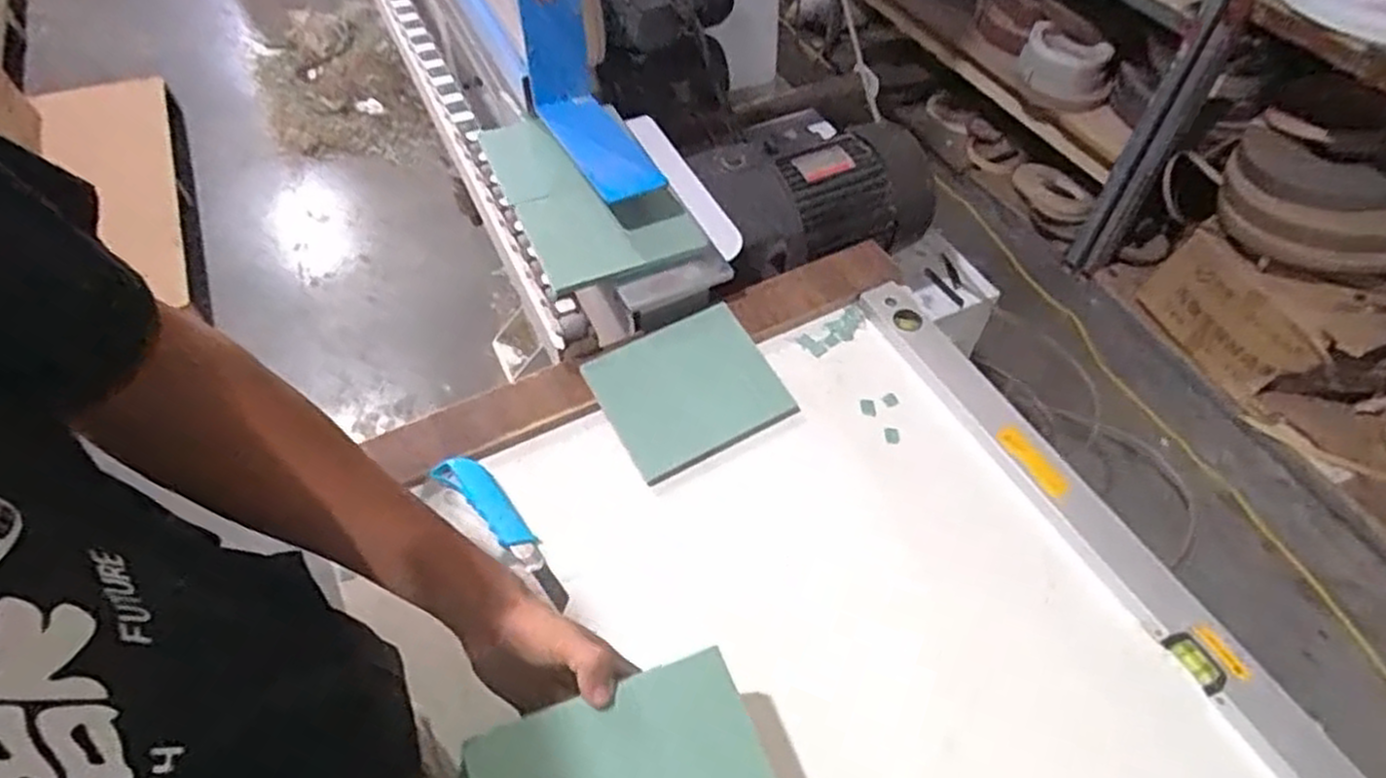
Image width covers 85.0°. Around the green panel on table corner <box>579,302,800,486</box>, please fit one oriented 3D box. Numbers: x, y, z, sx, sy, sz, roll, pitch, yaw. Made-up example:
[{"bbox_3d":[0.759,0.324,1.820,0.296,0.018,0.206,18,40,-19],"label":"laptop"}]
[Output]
[{"bbox_3d":[-0.006,-0.001,0.837,0.188,0.012,0.158,-26,68,-15],"label":"green panel on table corner"}]

